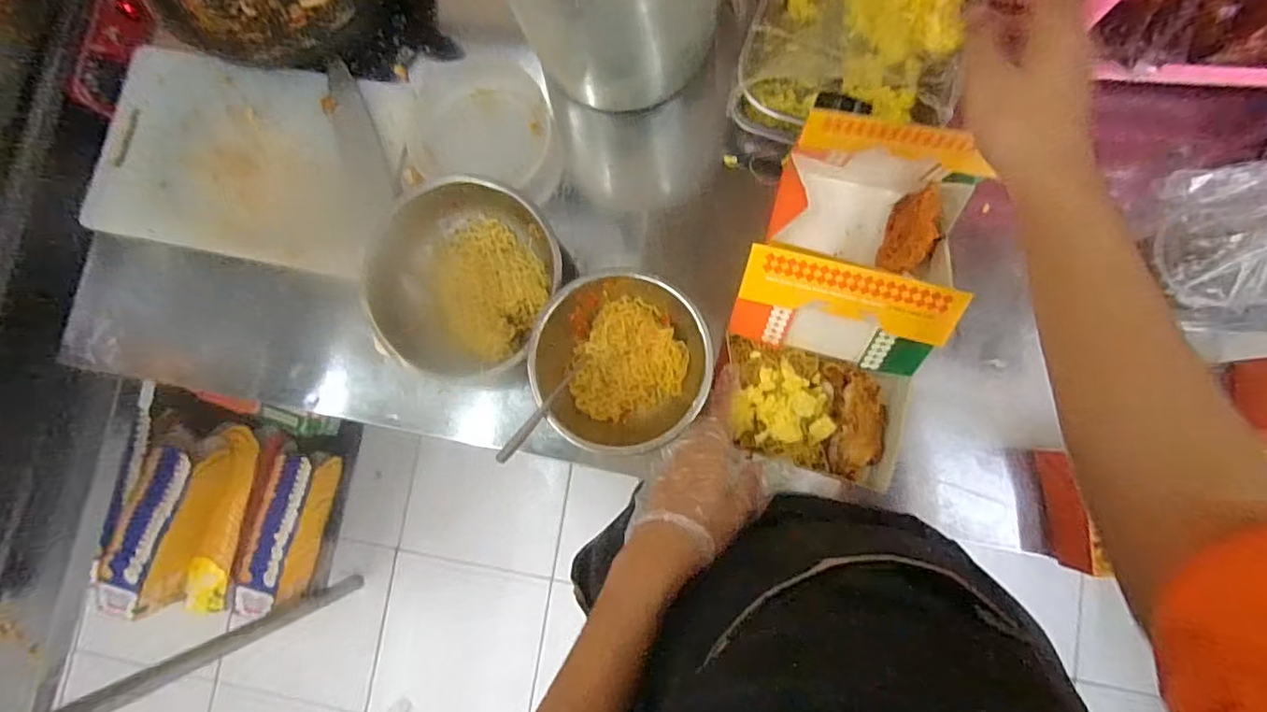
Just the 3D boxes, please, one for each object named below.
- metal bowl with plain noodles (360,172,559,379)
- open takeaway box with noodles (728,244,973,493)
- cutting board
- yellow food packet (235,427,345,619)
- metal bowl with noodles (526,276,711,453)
[{"bbox_3d":[-0.175,-0.083,0.610,0.195,0.063,0.196,-1,83,5],"label":"metal bowl with plain noodles"},{"bbox_3d":[0.171,0.016,0.521,0.179,0.125,0.166,14,85,6],"label":"open takeaway box with noodles"},{"bbox_3d":[-0.438,-0.225,0.672,0.366,0.027,0.219,10,90,3],"label":"cutting board"},{"bbox_3d":[-0.760,0.363,1.270,0.144,0.116,0.370,10,84,6],"label":"yellow food packet"},{"bbox_3d":[-0.009,0.007,0.583,0.173,0.086,0.175,-17,82,3],"label":"metal bowl with noodles"}]

